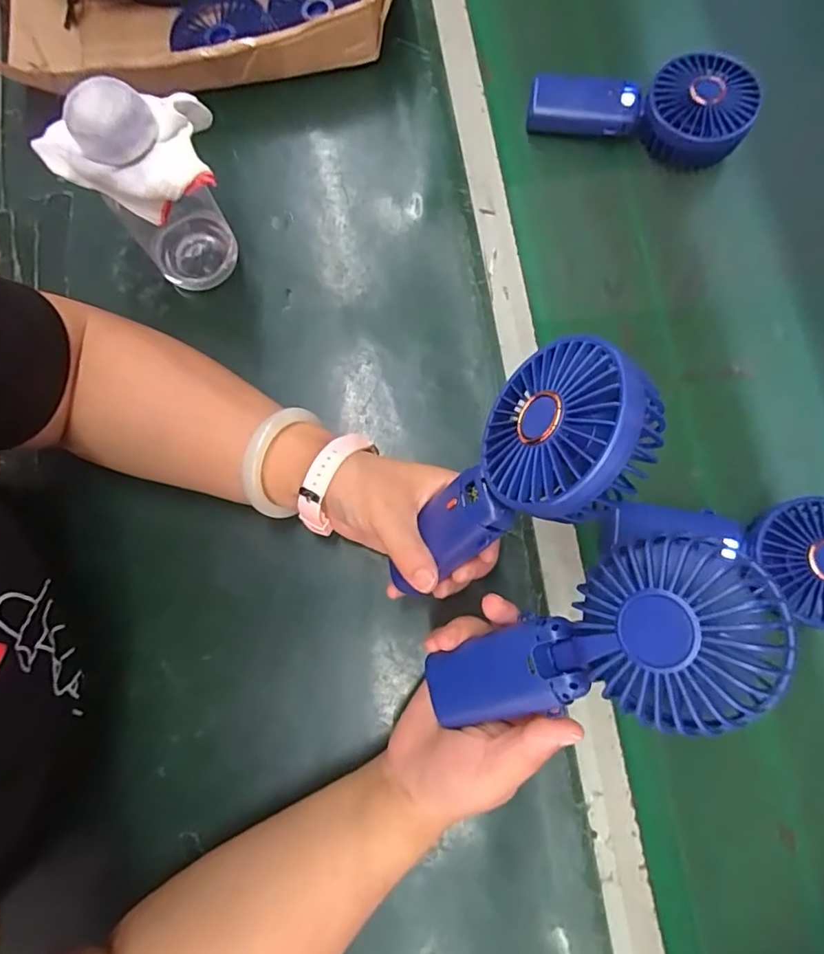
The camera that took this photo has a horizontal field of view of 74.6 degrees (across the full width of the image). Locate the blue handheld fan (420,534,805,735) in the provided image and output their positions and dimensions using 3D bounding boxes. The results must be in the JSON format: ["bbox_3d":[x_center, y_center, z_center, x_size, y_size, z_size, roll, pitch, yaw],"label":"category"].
[{"bbox_3d":[0.078,0.087,0.263,0.179,0.039,0.080,-27,77,32],"label":"blue handheld fan"}]

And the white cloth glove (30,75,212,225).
[{"bbox_3d":[-0.167,-0.193,0.321,0.095,0.048,0.055,-5,78,-1],"label":"white cloth glove"}]

